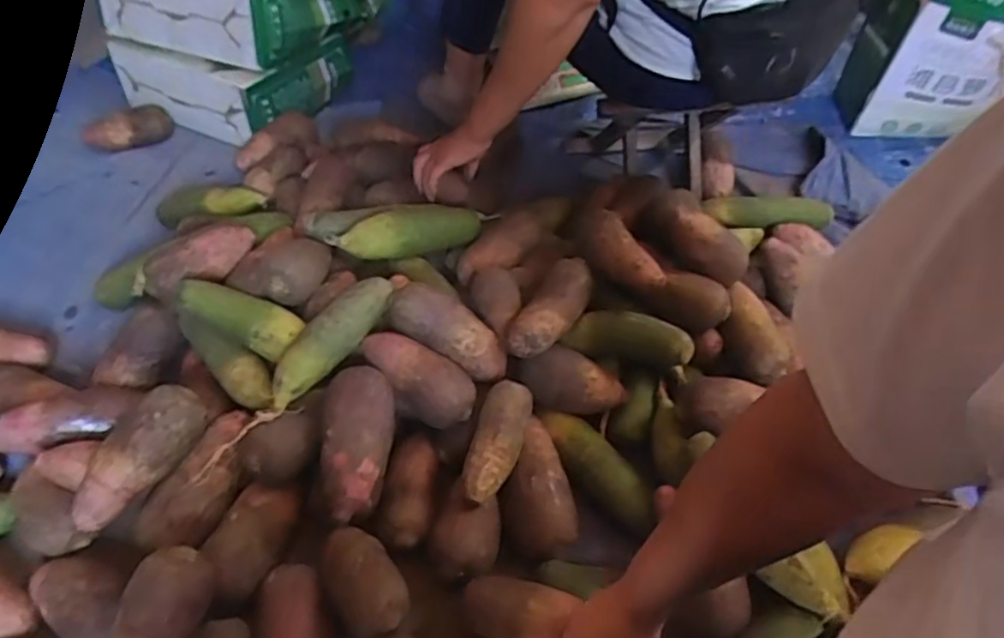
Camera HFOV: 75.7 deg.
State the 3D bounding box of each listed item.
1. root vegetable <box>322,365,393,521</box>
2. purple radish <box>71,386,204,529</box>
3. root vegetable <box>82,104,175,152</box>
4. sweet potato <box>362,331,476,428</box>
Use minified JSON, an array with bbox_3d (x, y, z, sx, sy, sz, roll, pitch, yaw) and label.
[{"bbox_3d":[-0.156,0.133,0.704,0.075,0.073,0.161,-1,65,-1],"label":"root vegetable"},{"bbox_3d":[-0.394,0.145,0.691,0.071,0.052,0.165,31,74,23],"label":"purple radish"},{"bbox_3d":[-0.677,-0.345,1.172,0.146,0.060,0.057,-24,54,-20],"label":"root vegetable"},{"bbox_3d":[-0.102,0.074,0.766,0.148,0.068,0.072,37,57,8],"label":"sweet potato"}]

